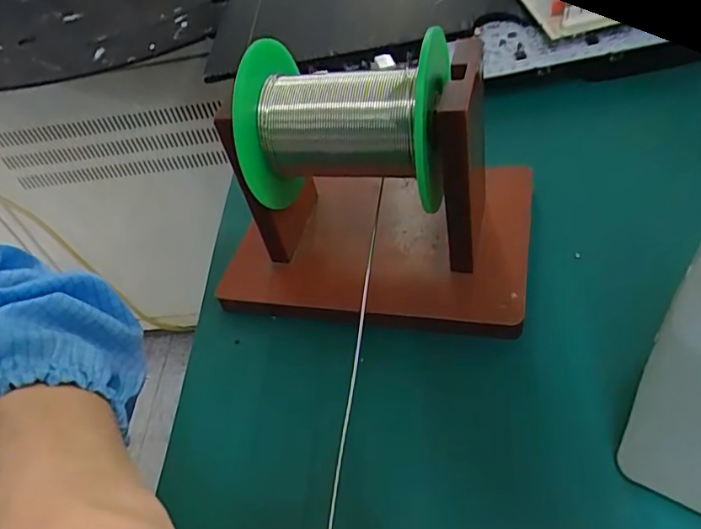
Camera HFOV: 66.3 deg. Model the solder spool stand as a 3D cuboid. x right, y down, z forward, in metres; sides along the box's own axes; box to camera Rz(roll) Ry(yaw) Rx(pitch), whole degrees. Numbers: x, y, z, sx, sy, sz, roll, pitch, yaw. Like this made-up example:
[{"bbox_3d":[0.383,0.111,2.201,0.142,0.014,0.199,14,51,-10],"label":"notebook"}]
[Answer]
[{"bbox_3d":[0.004,-0.038,0.228,0.137,0.091,0.086,3,49,17],"label":"solder spool stand"}]

